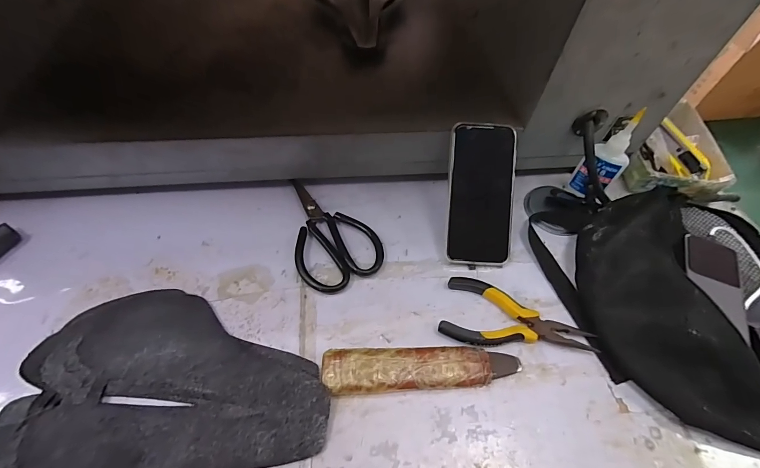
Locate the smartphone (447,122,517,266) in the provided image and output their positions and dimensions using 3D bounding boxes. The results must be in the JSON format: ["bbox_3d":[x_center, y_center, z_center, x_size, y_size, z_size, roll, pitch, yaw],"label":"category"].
[{"bbox_3d":[0.119,-0.046,0.411,0.076,0.011,0.162,2,92,-3],"label":"smartphone"}]

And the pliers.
[{"bbox_3d":[0.142,0.093,0.369,0.148,0.012,0.067,15,53,7],"label":"pliers"}]

